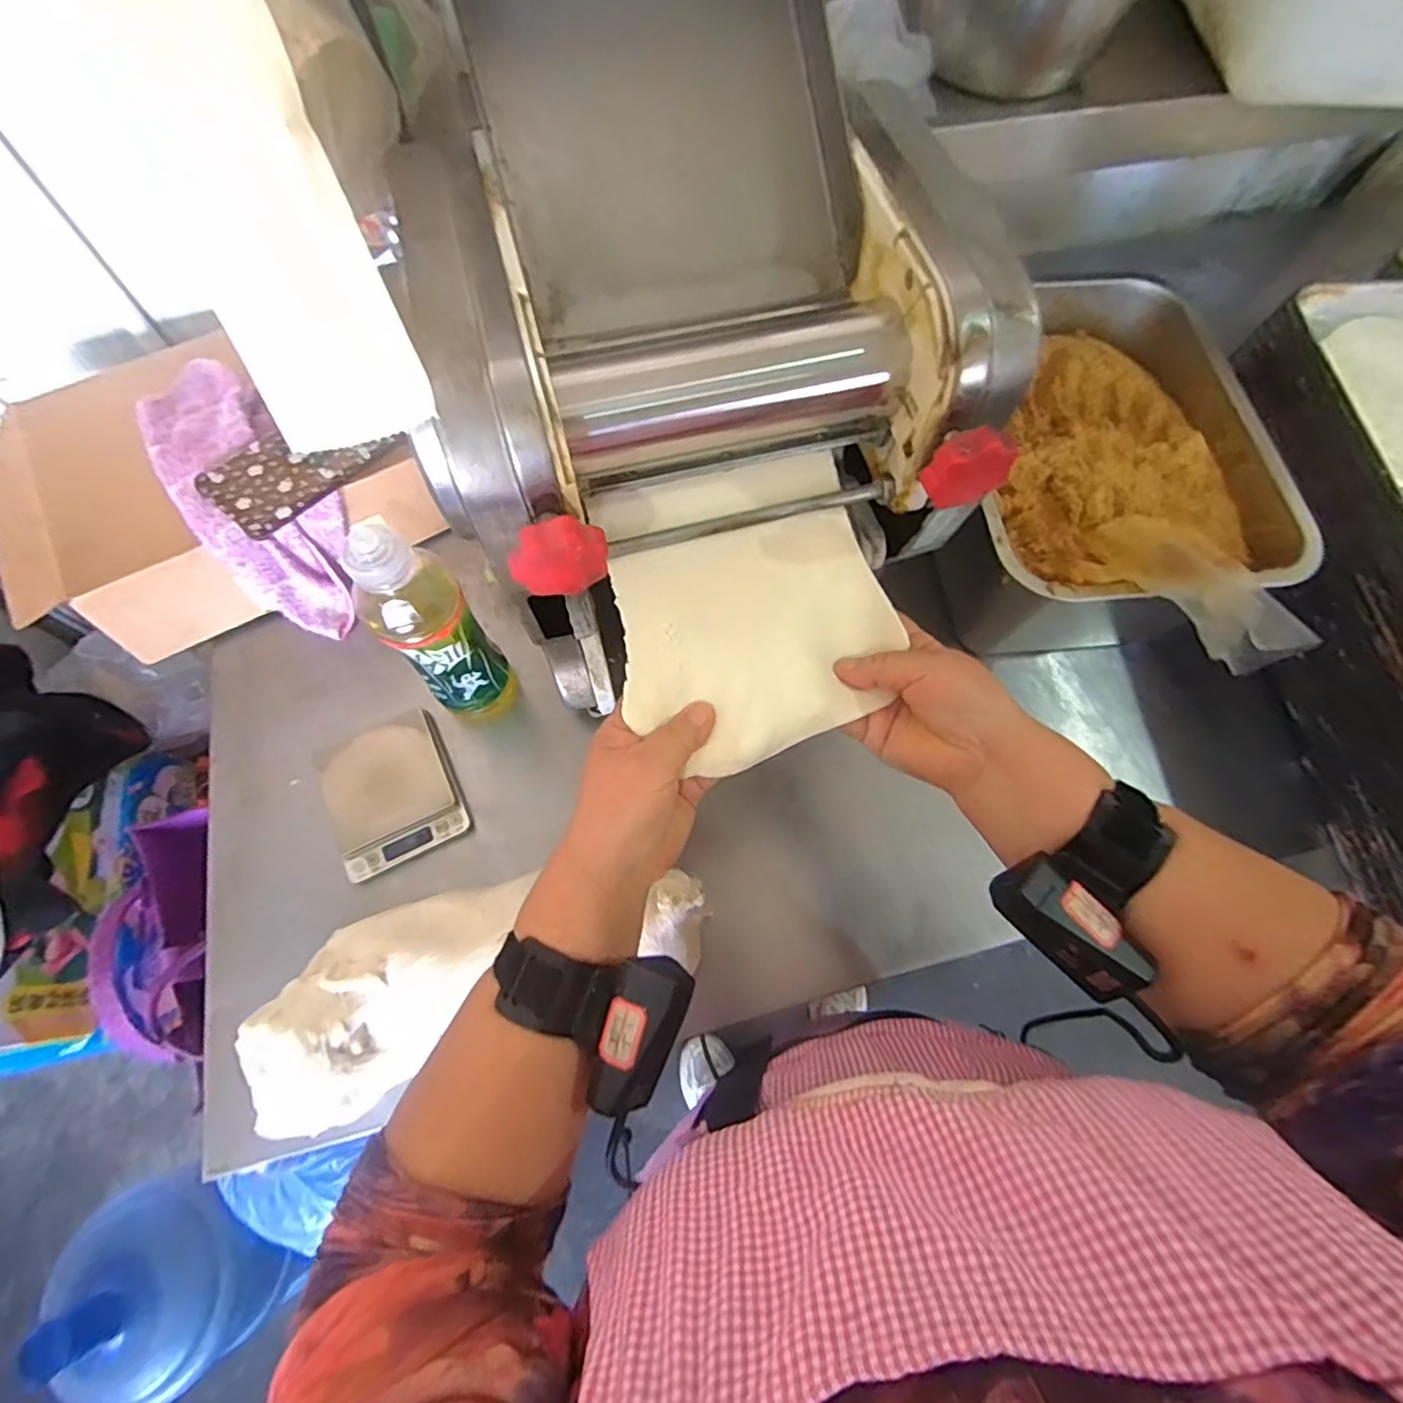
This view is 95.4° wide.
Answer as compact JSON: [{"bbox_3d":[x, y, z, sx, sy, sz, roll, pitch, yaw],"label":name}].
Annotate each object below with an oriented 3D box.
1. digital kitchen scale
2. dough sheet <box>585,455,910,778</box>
[{"bbox_3d":[-0.268,0.078,0.551,0.101,0.027,0.119,-24,70,-11],"label":"digital kitchen scale"},{"bbox_3d":[0.028,-0.055,0.375,0.157,0.038,0.166,-15,69,-8],"label":"dough sheet"}]

